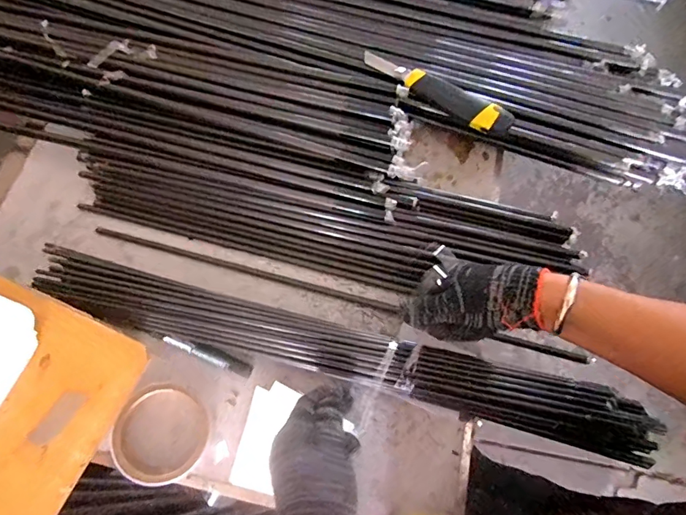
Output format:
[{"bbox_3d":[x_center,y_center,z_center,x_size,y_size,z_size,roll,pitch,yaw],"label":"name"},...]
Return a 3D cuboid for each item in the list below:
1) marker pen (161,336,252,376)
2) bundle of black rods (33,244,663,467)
[{"bbox_3d":[-0.142,0.102,0.470,0.095,0.013,0.015,22,70,5],"label":"marker pen"},{"bbox_3d":[-0.003,0.093,0.456,0.618,0.042,0.063,15,68,3],"label":"bundle of black rods"}]

